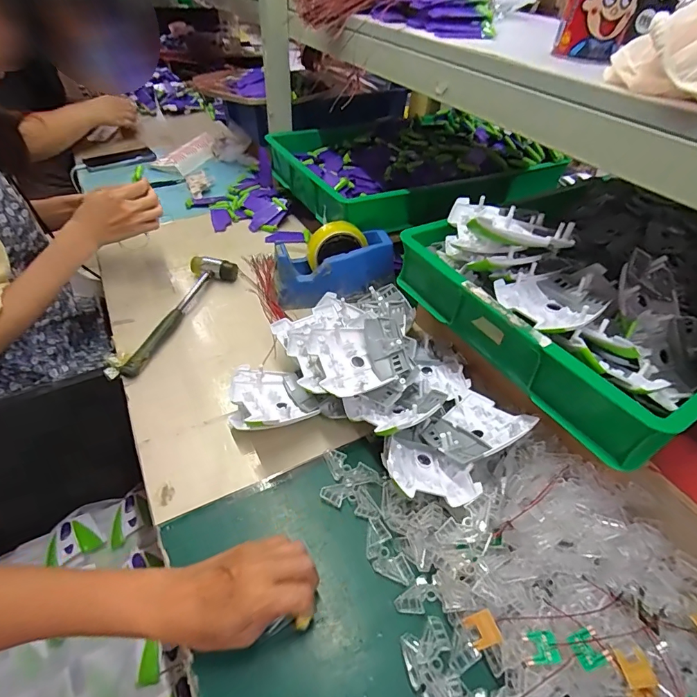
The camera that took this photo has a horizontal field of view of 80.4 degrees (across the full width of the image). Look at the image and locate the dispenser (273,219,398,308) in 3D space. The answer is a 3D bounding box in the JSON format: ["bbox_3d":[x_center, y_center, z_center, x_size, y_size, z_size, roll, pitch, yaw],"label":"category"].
[{"bbox_3d":[-0.024,-0.137,0.684,0.196,0.110,0.073,-10,46,-12],"label":"dispenser"}]

